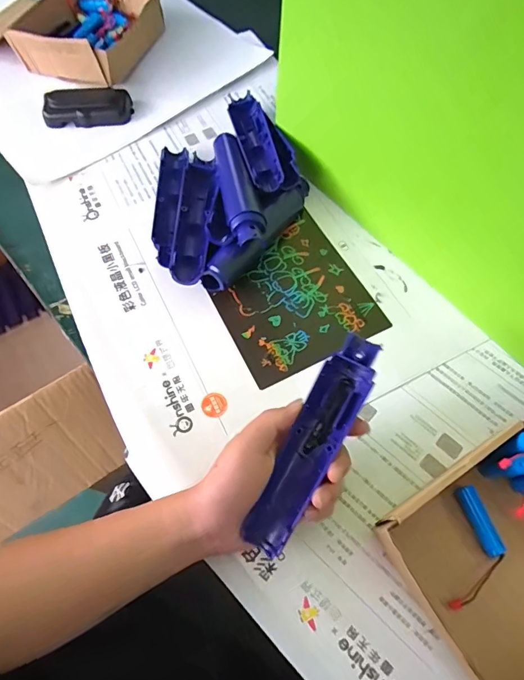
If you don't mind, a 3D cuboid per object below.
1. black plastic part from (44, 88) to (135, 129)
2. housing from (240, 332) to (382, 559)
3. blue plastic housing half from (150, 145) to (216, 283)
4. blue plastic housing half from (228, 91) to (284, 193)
[{"bbox_3d":[-0.221,-0.296,0.548,0.103,0.022,0.057,-3,62,-3],"label":"black plastic part"},{"bbox_3d":[0.039,0.073,0.321,0.036,0.016,0.163,29,82,14],"label":"housing"},{"bbox_3d":[-0.082,-0.140,0.463,0.062,0.037,0.198,-2,62,-2],"label":"blue plastic housing half"},{"bbox_3d":[-0.008,-0.227,0.488,0.039,0.014,0.159,-11,63,-7],"label":"blue plastic housing half"}]

